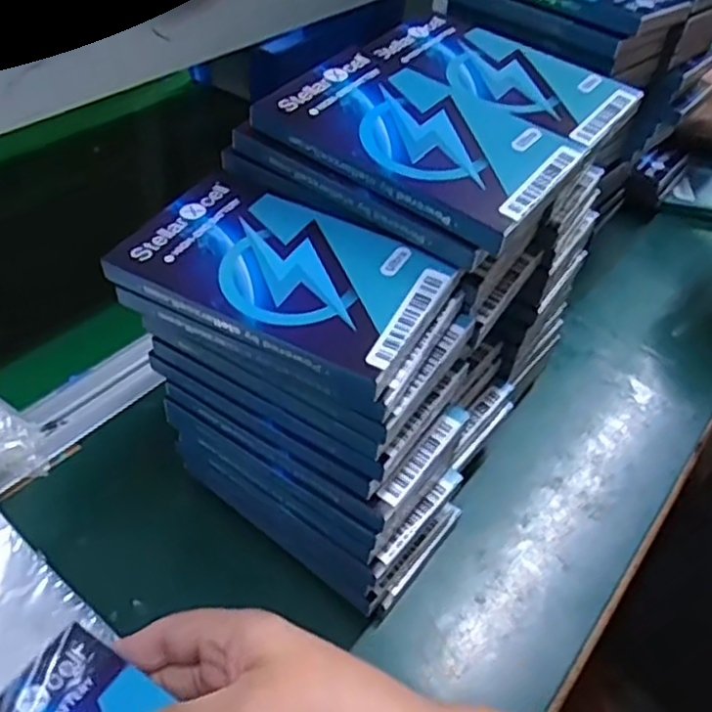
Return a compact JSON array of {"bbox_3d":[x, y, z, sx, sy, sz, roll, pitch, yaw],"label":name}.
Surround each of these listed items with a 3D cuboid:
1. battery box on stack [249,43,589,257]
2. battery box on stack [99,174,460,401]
[{"bbox_3d":[0.031,-0.102,0.326,0.130,0.011,0.085,34,58,20],"label":"battery box on stack"},{"bbox_3d":[-0.032,-0.036,0.303,0.129,0.010,0.076,24,57,18],"label":"battery box on stack"}]

